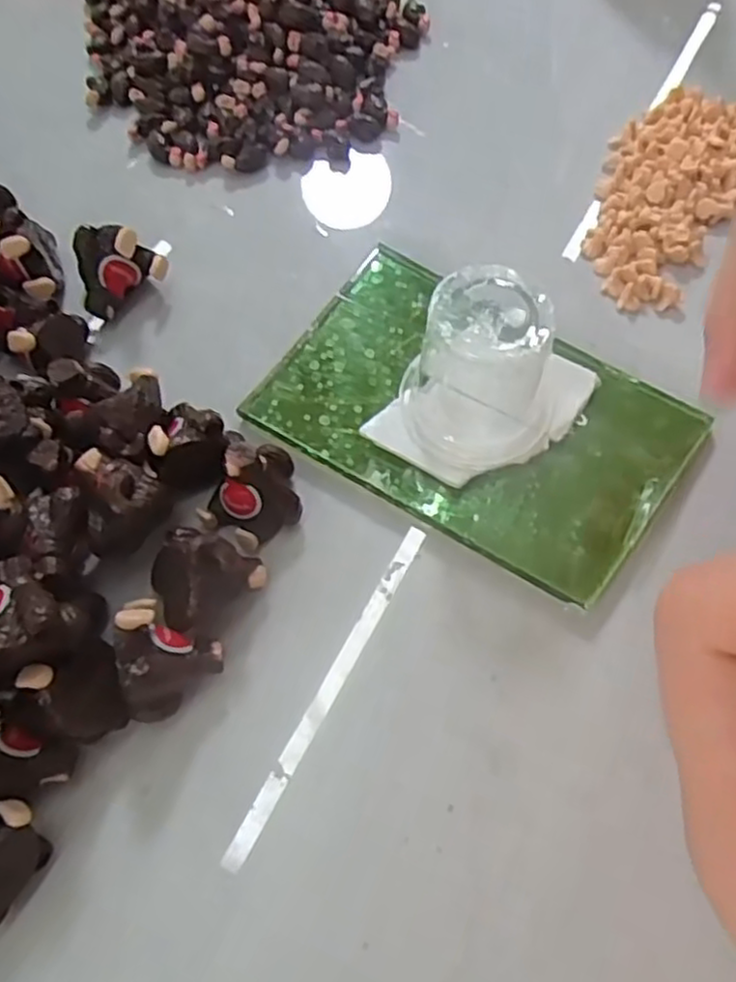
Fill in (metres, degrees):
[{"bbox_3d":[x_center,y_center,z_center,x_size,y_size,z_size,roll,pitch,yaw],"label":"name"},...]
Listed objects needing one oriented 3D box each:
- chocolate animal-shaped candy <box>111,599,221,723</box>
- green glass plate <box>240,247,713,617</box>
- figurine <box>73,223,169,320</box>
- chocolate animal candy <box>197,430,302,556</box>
[{"bbox_3d":[-0.046,0.036,0.162,0.021,0.020,0.020,-40,71,-16],"label":"chocolate animal-shaped candy"},{"bbox_3d":[0.027,-0.020,0.195,0.103,0.007,0.066,32,69,14],"label":"green glass plate"},{"bbox_3d":[-0.071,-0.063,0.209,0.024,0.021,0.016,-32,70,-13],"label":"figurine"},{"bbox_3d":[-0.027,0.000,0.178,0.019,0.023,0.024,31,69,14],"label":"chocolate animal candy"}]

